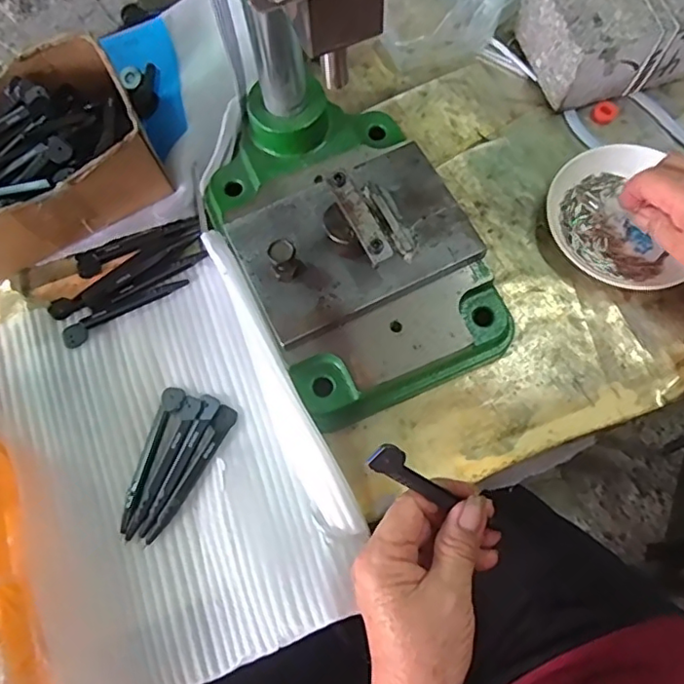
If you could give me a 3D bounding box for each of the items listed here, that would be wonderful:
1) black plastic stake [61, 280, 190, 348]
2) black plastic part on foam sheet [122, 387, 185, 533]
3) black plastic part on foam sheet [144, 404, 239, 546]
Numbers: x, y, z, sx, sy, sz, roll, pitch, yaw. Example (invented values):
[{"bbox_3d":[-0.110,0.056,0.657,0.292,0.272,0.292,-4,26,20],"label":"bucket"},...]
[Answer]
[{"bbox_3d":[-0.162,-0.026,0.430,0.098,0.006,0.017,-30,72,-9],"label":"black plastic stake"},{"bbox_3d":[-0.129,0.077,0.390,0.018,0.009,0.098,12,71,6],"label":"black plastic part on foam sheet"},{"bbox_3d":[-0.098,0.086,0.378,0.014,0.006,0.098,24,72,10],"label":"black plastic part on foam sheet"}]

